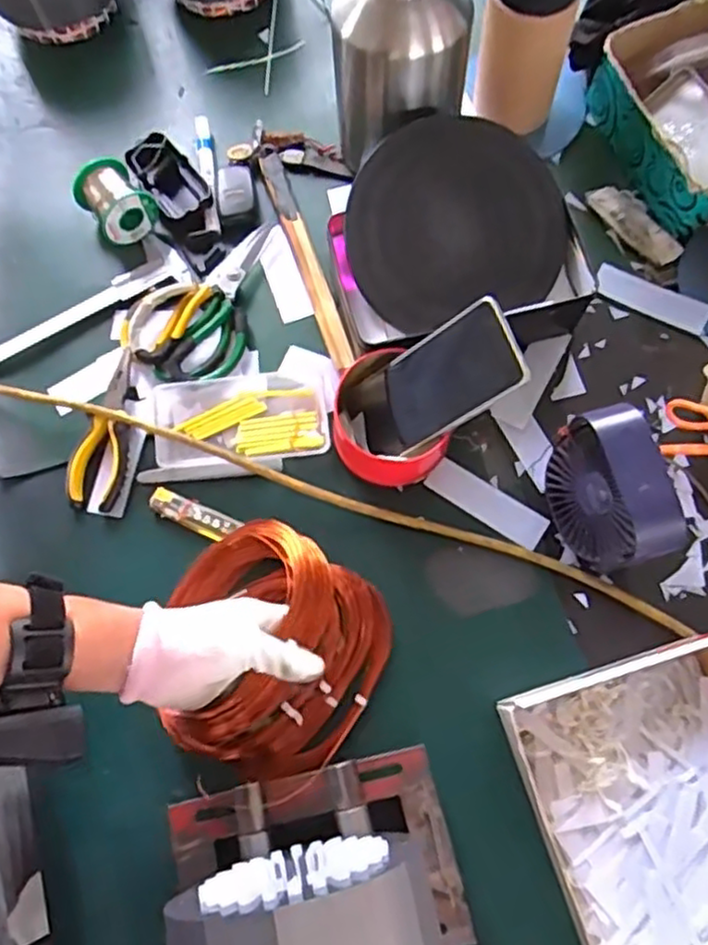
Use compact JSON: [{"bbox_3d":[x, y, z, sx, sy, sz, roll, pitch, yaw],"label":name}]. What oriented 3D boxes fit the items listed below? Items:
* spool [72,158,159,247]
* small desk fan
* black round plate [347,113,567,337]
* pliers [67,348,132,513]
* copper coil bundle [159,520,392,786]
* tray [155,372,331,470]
[{"bbox_3d":[-0.238,-0.270,0.692,0.057,0.057,0.072,-37,73,-11],"label":"spool"},{"bbox_3d":[0.200,0.019,0.550,0.057,0.119,0.116,-14,70,-4],"label":"small desk fan"},{"bbox_3d":[0.088,-0.225,0.618,0.187,0.025,0.178,0,93,1],"label":"black round plate"},{"bbox_3d":[-0.225,-0.040,0.631,0.049,0.023,0.146,8,70,4],"label":"pliers"},{"bbox_3d":[-0.069,0.140,0.552,0.175,0.045,0.181,0,70,1],"label":"copper coil bundle"},{"bbox_3d":[-0.103,-0.047,0.629,0.153,0.018,0.081,-6,70,-1],"label":"tray"}]

